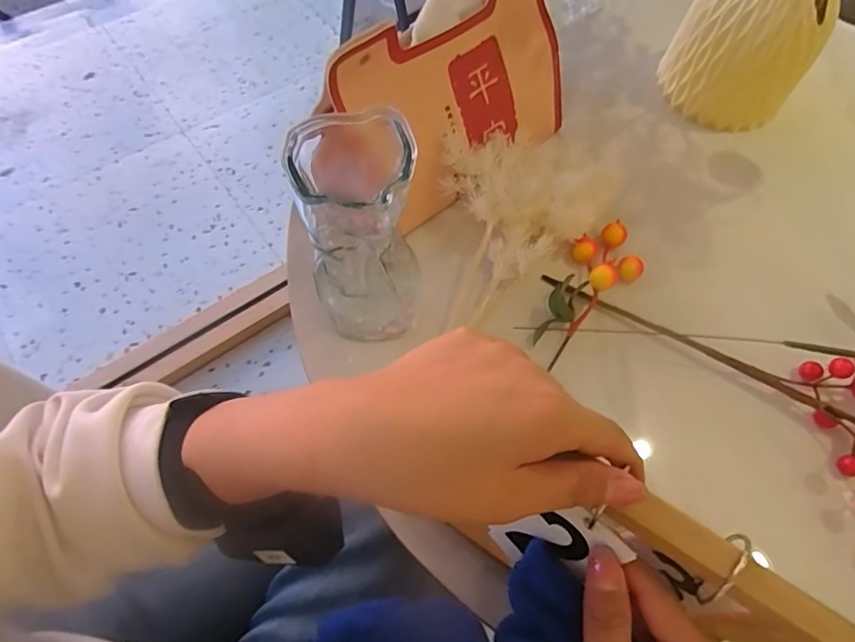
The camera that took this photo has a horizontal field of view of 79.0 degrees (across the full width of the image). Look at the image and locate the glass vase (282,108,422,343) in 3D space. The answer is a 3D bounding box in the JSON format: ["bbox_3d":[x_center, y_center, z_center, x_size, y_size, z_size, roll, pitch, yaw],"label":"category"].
[{"bbox_3d":[-0.040,-0.050,0.316,0.067,0.143,0.064,-1,63,-3],"label":"glass vase"}]

